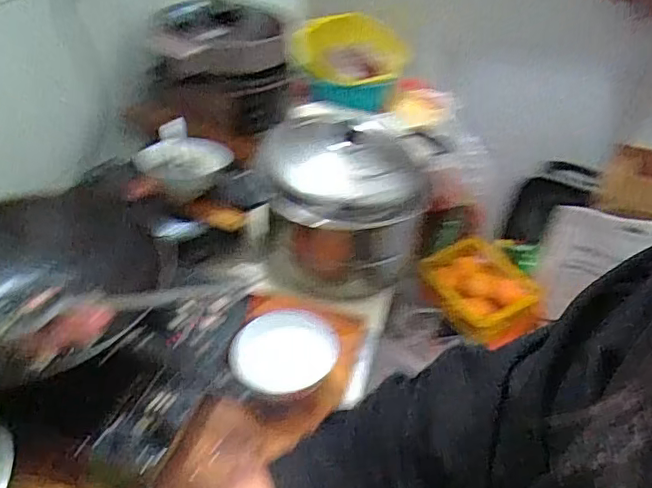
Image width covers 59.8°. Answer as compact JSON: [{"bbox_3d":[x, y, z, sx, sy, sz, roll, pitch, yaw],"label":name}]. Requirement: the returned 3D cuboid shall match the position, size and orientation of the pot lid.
[{"bbox_3d":[0.032,-0.132,0.899,0.255,0.079,0.255,3,38,-2],"label":"pot lid"}]

